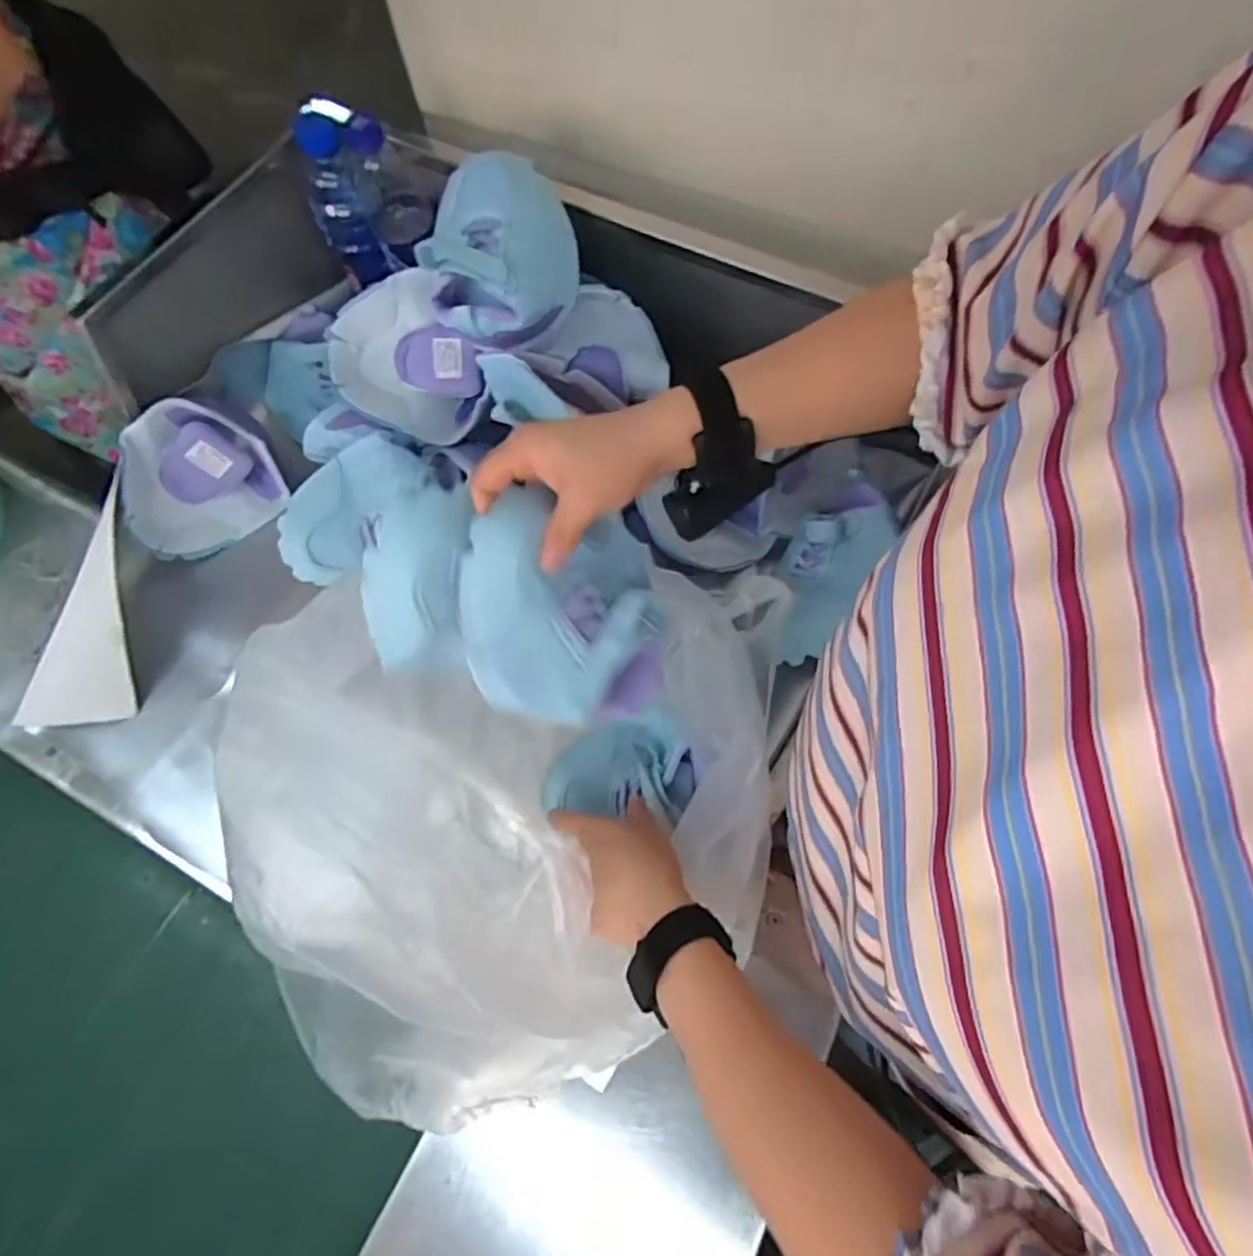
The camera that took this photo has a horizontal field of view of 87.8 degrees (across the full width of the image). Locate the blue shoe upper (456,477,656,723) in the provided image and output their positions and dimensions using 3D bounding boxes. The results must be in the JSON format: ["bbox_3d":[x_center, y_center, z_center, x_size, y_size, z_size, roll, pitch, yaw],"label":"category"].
[{"bbox_3d":[-0.036,-0.010,0.414,0.145,0.068,0.138,12,72,-42],"label":"blue shoe upper"}]

